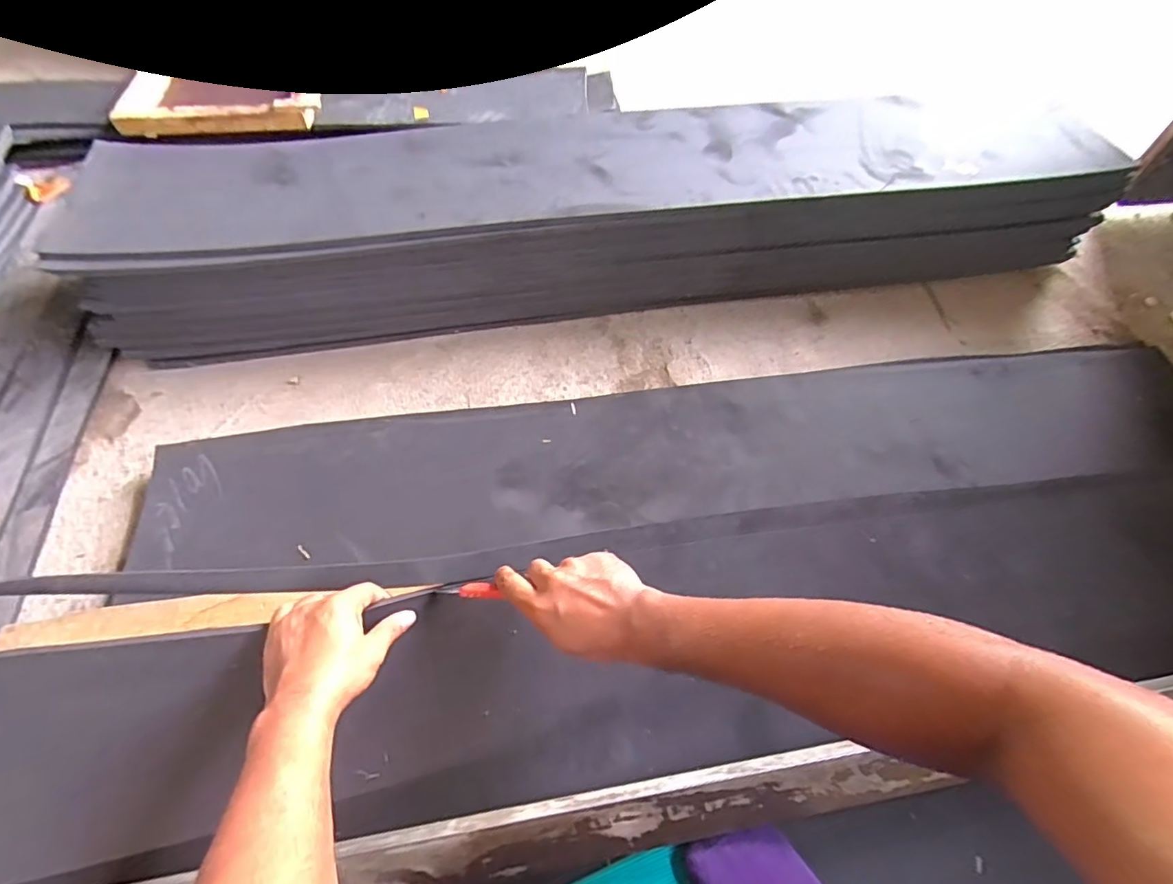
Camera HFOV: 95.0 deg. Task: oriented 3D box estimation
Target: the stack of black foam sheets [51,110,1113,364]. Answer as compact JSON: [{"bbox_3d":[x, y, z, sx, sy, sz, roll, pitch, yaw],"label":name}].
[{"bbox_3d":[0.020,-0.413,0.973,1.665,0.211,0.328,-6,59,-3],"label":"stack of black foam sheets"}]

